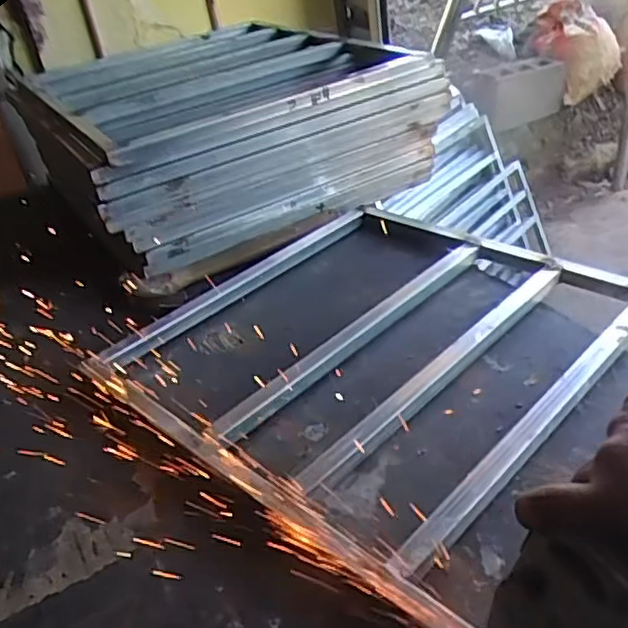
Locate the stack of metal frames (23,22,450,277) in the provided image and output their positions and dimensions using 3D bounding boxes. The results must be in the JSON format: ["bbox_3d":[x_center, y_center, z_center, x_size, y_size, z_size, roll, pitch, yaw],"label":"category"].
[{"bbox_3d":[-0.158,-0.322,1.105,0.530,0.185,0.510,-25,38,-21],"label":"stack of metal frames"}]

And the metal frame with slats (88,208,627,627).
[{"bbox_3d":[0.089,0.027,0.715,0.504,0.028,0.543,-32,41,-29],"label":"metal frame with slats"}]

